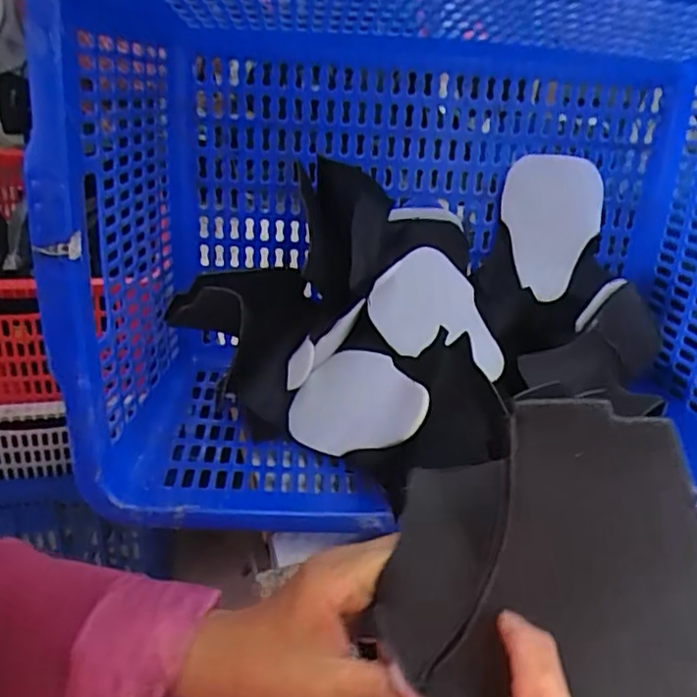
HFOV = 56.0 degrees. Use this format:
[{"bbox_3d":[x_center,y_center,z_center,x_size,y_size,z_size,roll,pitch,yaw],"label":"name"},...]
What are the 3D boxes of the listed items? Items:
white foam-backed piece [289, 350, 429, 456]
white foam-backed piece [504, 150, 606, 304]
[{"bbox_3d":[0.013,0.042,0.582,0.129,0.019,0.096,-10,48,28],"label":"white foam-backed piece"},{"bbox_3d":[0.206,-0.122,0.658,0.097,0.136,0.017,-3,0,0],"label":"white foam-backed piece"}]

